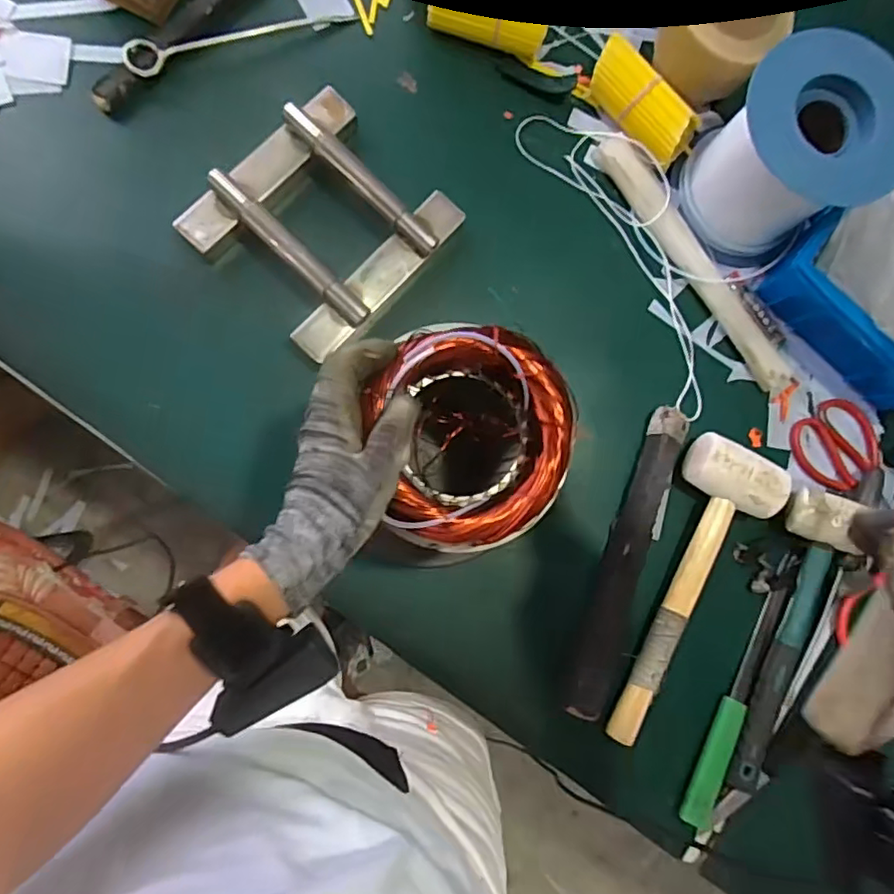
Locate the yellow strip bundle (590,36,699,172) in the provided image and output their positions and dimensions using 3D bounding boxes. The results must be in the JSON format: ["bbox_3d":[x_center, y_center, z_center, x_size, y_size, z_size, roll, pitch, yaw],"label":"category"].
[{"bbox_3d":[0.192,-0.342,0.602,0.125,0.047,0.046,43,80,-2],"label":"yellow strip bundle"}]

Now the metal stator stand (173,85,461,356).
[{"bbox_3d":[-0.110,-0.203,0.548,0.173,0.042,0.191,43,80,-2],"label":"metal stator stand"}]

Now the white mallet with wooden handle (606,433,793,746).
[{"bbox_3d":[0.215,0.132,0.548,0.084,0.045,0.284,28,81,-5],"label":"white mallet with wooden handle"}]

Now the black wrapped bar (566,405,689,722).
[{"bbox_3d":[0.168,0.101,0.557,0.034,0.023,0.288,21,82,-6],"label":"black wrapped bar"}]

